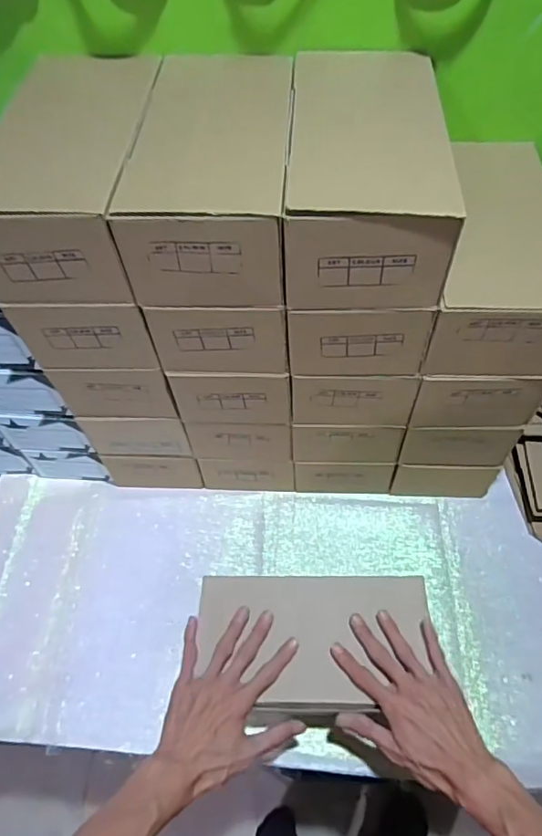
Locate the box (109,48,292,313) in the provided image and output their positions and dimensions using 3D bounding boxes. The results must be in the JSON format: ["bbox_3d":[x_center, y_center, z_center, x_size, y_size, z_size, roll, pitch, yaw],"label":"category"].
[{"bbox_3d":[-0.051,-0.240,0.511,0.135,0.093,0.257,2,56,3],"label":"box"}]

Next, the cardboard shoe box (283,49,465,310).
[{"bbox_3d":[0.086,-0.240,0.501,0.135,0.095,0.268,1,56,3],"label":"cardboard shoe box"}]

